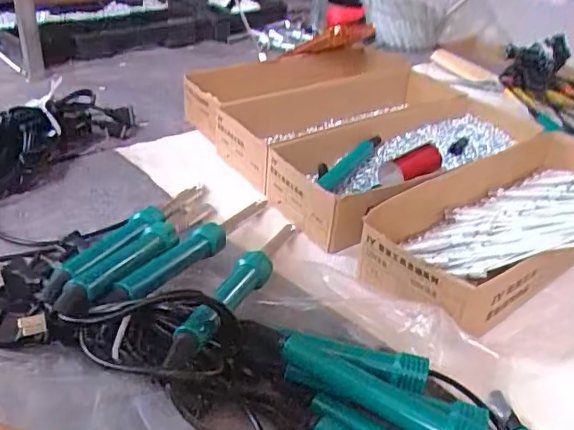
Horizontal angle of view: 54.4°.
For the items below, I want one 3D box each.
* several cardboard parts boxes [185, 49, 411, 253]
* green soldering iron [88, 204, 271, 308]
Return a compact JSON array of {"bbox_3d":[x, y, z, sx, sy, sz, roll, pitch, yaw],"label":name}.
[{"bbox_3d":[0.062,-0.104,0.626,0.271,0.058,0.330,-16,38,-28],"label":"several cardboard parts boxes"},{"bbox_3d":[-0.061,0.019,0.423,0.022,0.022,0.212,17,25,21],"label":"green soldering iron"}]

